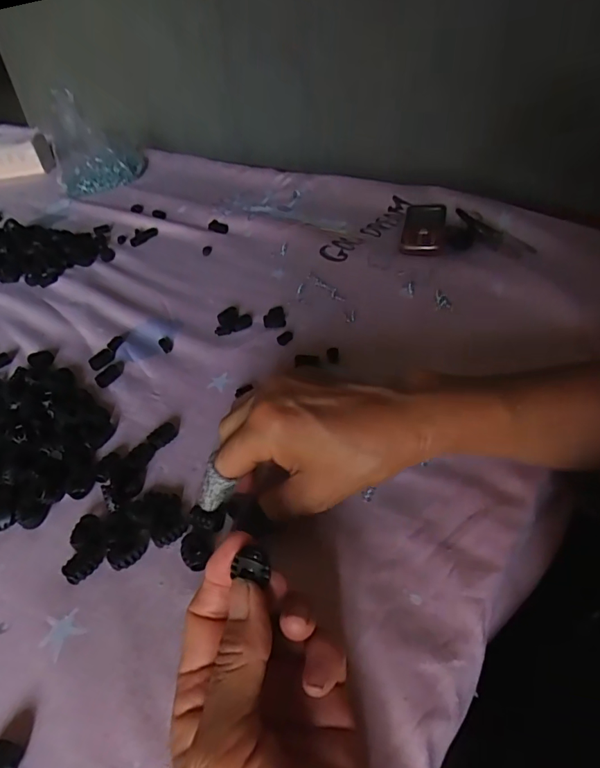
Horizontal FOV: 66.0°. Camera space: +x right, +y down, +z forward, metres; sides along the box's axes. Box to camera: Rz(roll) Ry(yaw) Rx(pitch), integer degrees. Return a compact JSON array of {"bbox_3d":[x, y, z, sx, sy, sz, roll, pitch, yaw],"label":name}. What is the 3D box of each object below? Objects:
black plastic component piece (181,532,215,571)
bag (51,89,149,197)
[{"bbox_3d":[-0.063,0.101,0.281,0.018,0.007,0.023,4,42,10],"label":"black plastic component piece"},{"bbox_3d":[-0.347,-0.417,0.779,0.148,0.139,0.103,-20,44,-16],"label":"bag"}]

